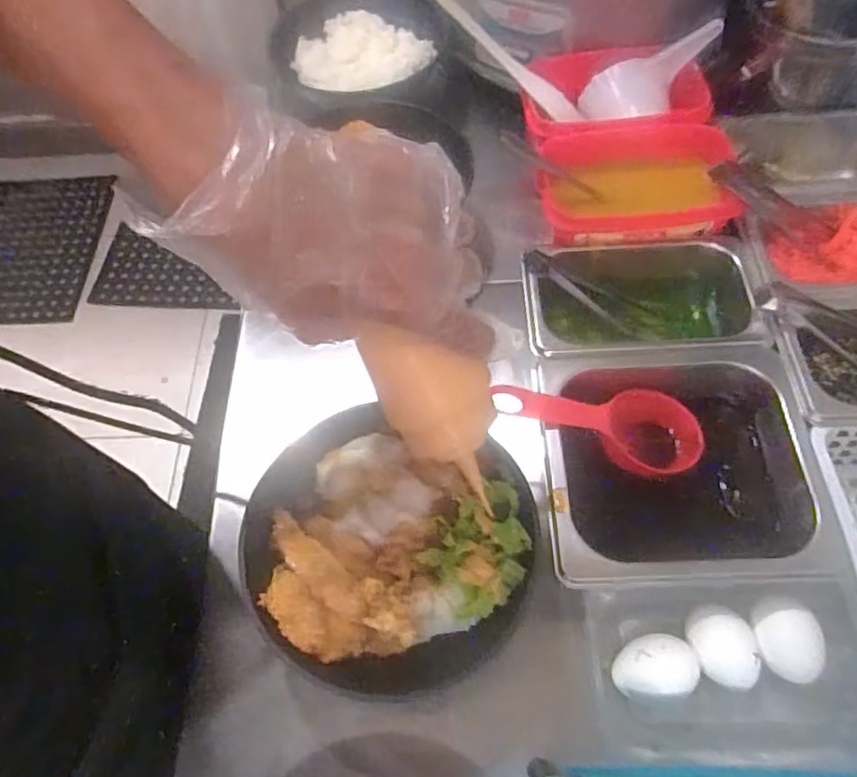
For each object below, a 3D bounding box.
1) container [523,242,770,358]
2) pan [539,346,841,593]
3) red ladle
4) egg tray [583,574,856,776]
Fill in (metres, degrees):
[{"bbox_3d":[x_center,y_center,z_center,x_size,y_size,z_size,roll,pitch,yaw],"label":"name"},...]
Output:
[{"bbox_3d":[0.164,-0.063,0.505,0.169,0.070,0.106,-1,61,3],"label":"container"},{"bbox_3d":[0.167,0.057,0.443,0.175,0.075,0.161,-2,61,3],"label":"pan"},{"bbox_3d":[0.117,0.022,0.442,0.145,0.027,0.058,12,61,-7],"label":"red ladle"},{"bbox_3d":[0.195,0.179,0.401,0.178,0.084,0.099,-1,61,3],"label":"egg tray"}]

